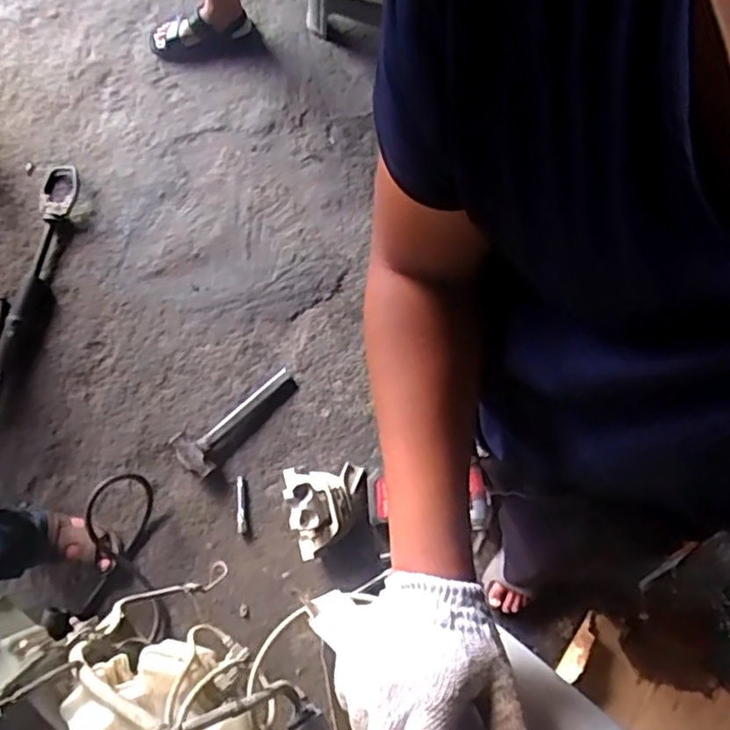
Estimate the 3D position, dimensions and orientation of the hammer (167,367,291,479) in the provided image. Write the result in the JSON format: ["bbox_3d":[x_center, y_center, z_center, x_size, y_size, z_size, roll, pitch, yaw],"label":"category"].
[{"bbox_3d":[-0.294,0.117,1.470,0.302,0.063,0.122,-40,82,-7],"label":"hammer"}]

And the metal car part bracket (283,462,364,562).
[{"bbox_3d":[-0.080,0.307,1.376,0.158,0.117,0.182,-9,79,-2],"label":"metal car part bracket"}]

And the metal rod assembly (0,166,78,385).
[{"bbox_3d":[-0.798,-0.176,1.521,0.121,0.038,0.655,14,79,3],"label":"metal rod assembly"}]

